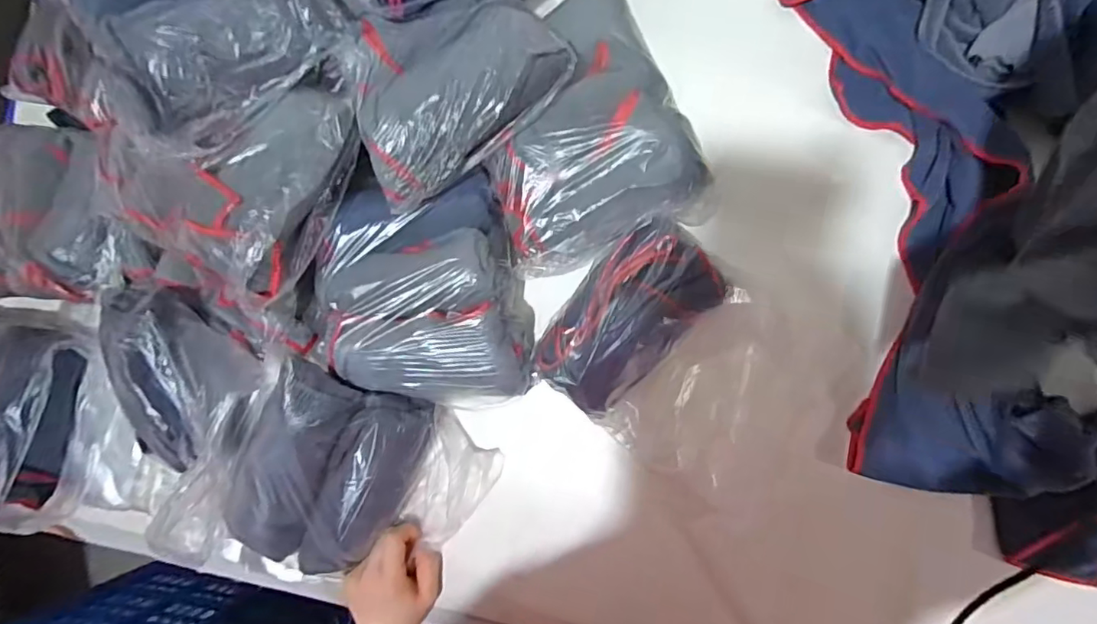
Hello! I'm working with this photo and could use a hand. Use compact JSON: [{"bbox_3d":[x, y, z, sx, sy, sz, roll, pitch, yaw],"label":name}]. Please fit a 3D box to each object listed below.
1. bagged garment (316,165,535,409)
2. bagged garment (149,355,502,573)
[{"bbox_3d":[-0.118,-0.010,0.493,0.178,0.053,0.206,-11,87,9],"label":"bagged garment"},{"bbox_3d":[-0.200,0.168,0.500,0.223,0.076,0.225,38,91,-21],"label":"bagged garment"}]

